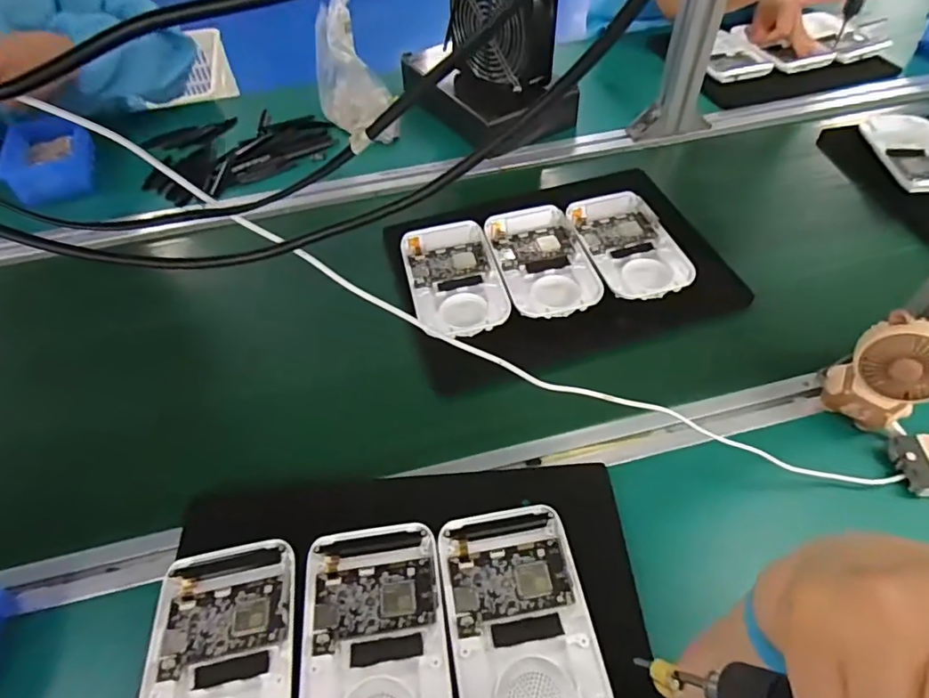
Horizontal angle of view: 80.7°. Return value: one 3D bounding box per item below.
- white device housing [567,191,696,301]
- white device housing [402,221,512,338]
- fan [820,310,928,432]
[{"bbox_3d":[0.186,-0.118,0.617,0.097,0.016,0.156,-12,53,-6],"label":"white device housing"},{"bbox_3d":[-0.011,-0.079,0.600,0.096,0.014,0.163,-11,53,-5],"label":"white device housing"},{"bbox_3d":[0.350,0.024,0.451,0.045,0.101,0.070,-33,58,-20],"label":"fan"}]

